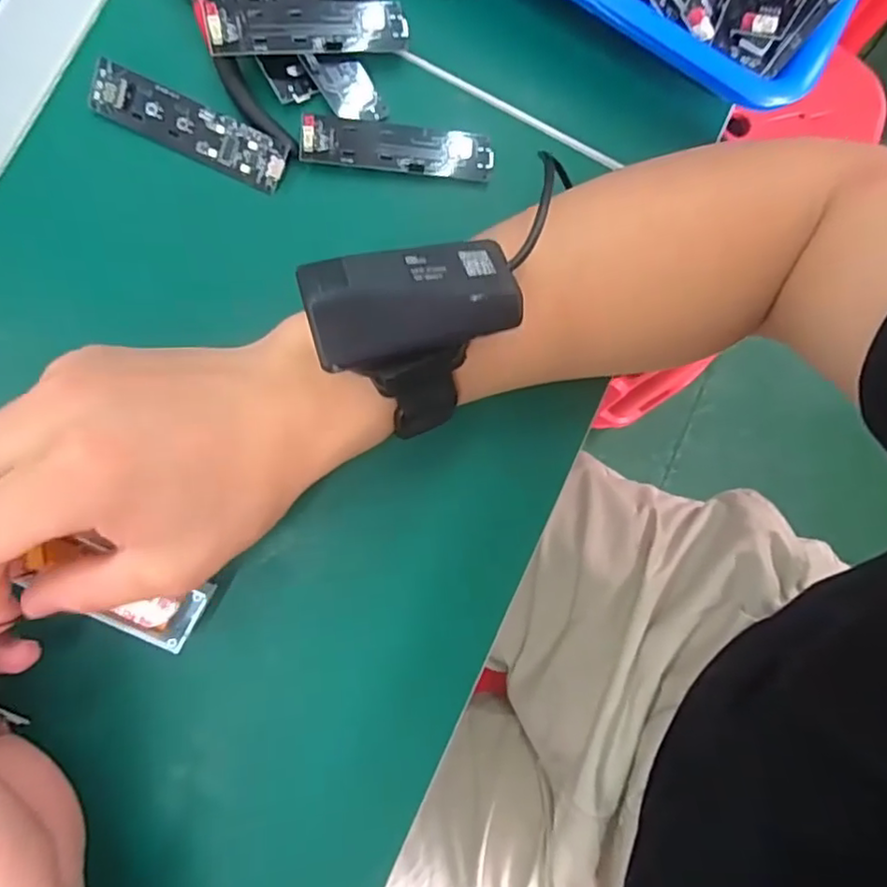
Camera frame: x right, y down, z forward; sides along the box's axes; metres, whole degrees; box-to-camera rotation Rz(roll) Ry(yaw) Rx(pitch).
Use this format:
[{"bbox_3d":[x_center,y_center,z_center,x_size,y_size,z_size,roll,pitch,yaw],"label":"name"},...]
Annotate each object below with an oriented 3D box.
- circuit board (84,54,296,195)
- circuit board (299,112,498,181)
[{"bbox_3d":[-0.117,-0.146,0.292,0.090,0.004,0.023,23,102,-7],"label":"circuit board"},{"bbox_3d":[-0.022,-0.143,0.303,0.091,0.010,0.024,1,85,-7],"label":"circuit board"}]

